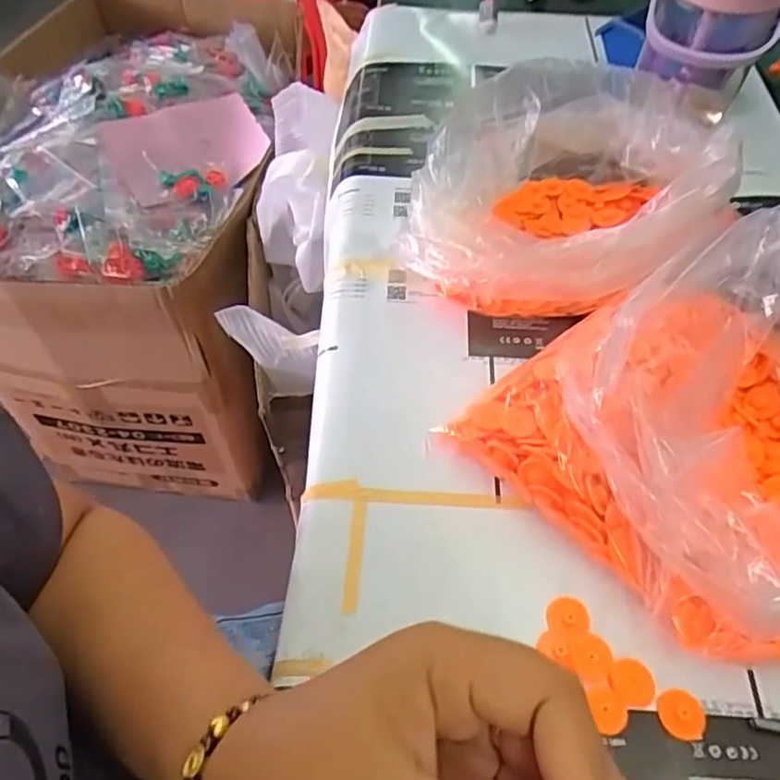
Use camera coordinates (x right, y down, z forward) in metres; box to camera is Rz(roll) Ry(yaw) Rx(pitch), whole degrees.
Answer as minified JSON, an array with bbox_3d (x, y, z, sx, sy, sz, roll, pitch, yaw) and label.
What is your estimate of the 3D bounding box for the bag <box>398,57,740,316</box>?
[{"bbox_3d":[0.119,-0.147,0.449,0.202,0.087,0.193,6,56,2],"label":"bag"}]

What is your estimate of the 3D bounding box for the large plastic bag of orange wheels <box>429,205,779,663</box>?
[{"bbox_3d":[0.194,0.007,0.349,0.234,0.086,0.212,-36,64,-23],"label":"large plastic bag of orange wheels"}]

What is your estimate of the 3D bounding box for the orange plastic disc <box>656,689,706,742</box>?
[{"bbox_3d":[0.143,0.159,0.304,0.022,0.004,0.022,1,56,-1],"label":"orange plastic disc"}]

